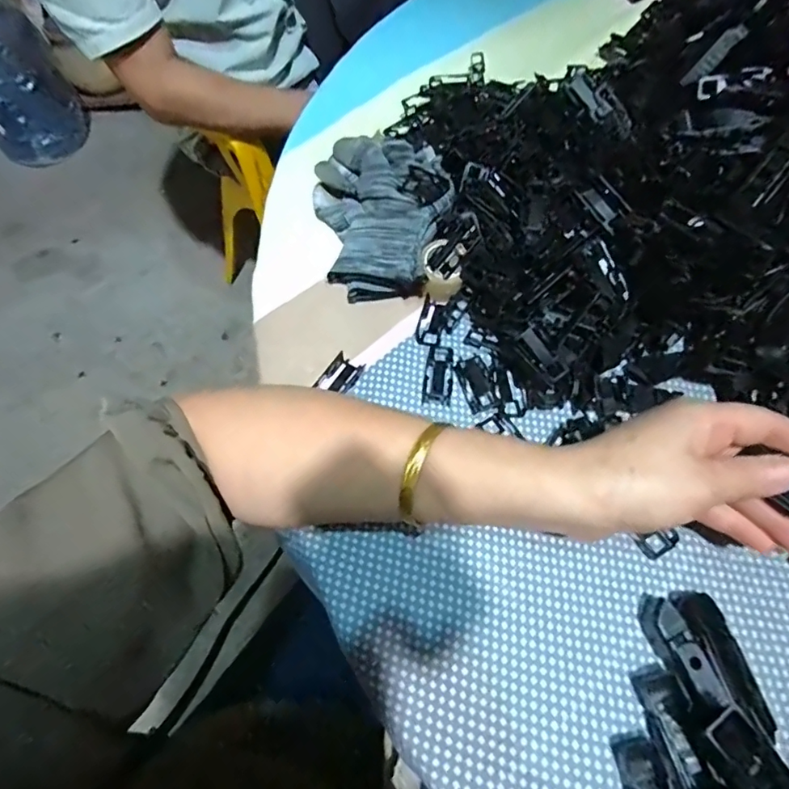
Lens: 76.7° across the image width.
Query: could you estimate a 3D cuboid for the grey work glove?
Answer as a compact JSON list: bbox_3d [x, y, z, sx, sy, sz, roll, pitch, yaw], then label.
[{"bbox_3d":[-0.009,-0.138,0.375,0.097,0.034,0.147,-7,62,-1],"label":"grey work glove"}]

